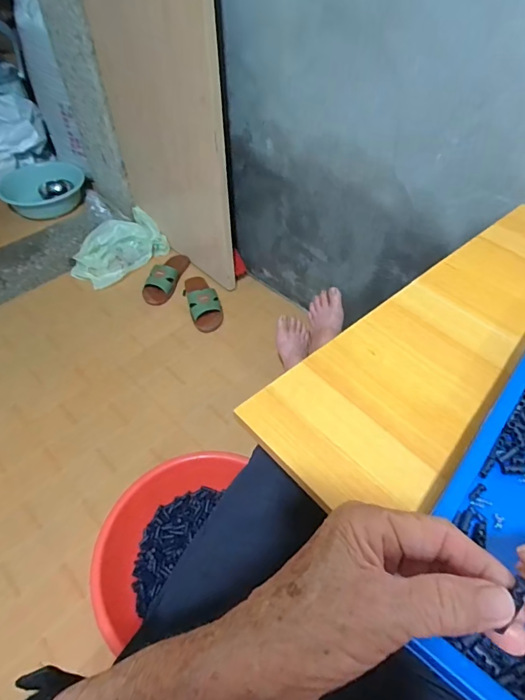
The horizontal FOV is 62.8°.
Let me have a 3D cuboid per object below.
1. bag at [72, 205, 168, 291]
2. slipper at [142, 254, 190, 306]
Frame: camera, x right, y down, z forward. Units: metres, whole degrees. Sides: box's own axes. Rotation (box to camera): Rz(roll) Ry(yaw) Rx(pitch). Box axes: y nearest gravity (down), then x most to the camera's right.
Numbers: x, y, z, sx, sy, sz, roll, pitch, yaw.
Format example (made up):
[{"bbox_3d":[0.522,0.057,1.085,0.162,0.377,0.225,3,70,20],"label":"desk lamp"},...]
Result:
[{"bbox_3d":[-0.481,-0.331,1.415,0.208,0.071,0.312,34,57,26],"label":"bag"},{"bbox_3d":[-0.297,-0.238,1.325,0.087,0.072,0.218,12,50,10],"label":"slipper"}]

